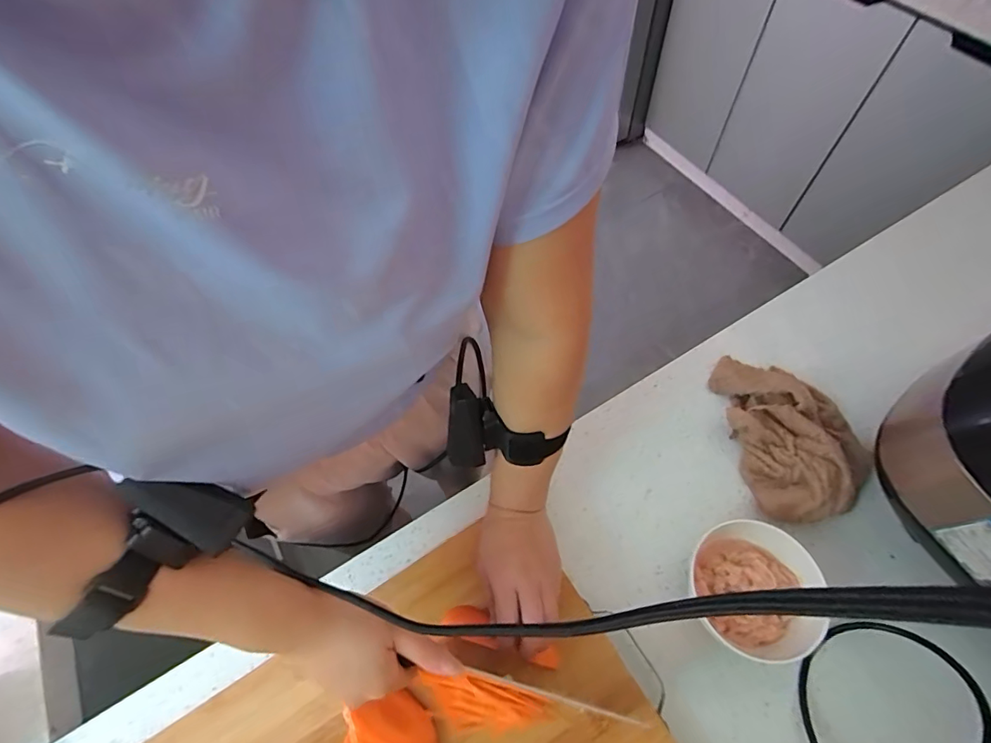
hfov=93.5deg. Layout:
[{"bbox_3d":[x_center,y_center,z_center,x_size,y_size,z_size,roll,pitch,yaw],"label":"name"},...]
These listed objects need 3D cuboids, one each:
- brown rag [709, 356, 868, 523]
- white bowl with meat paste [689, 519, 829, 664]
[{"bbox_3d":[0.337,0.061,0.531,0.133,0.044,0.202,-10,63,-1],"label":"brown rag"},{"bbox_3d":[0.245,0.207,0.445,0.100,0.057,0.112,18,65,13],"label":"white bowl with meat paste"}]

